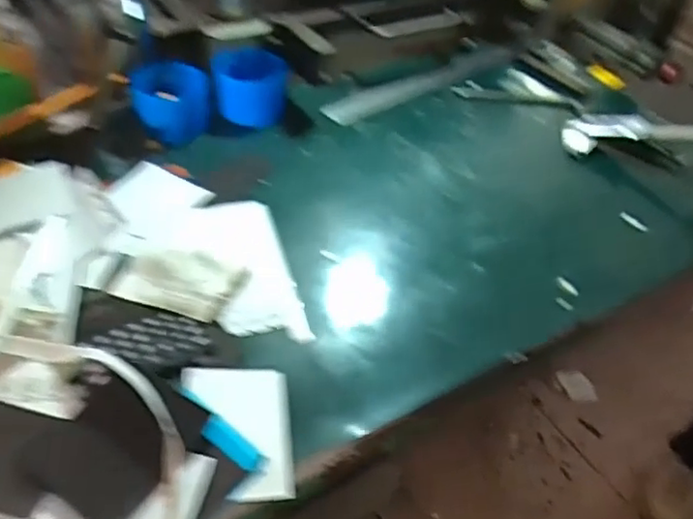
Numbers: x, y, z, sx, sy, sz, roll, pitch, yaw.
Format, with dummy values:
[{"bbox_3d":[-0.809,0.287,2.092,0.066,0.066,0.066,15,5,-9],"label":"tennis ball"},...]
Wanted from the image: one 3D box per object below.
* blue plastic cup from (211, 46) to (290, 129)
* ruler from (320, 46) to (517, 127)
[{"bbox_3d":[-0.097,-0.175,0.655,0.074,0.043,0.076,4,44,-4],"label":"blue plastic cup"},{"bbox_3d":[0.100,-0.209,0.749,0.303,0.009,0.040,-28,52,-32],"label":"ruler"}]

